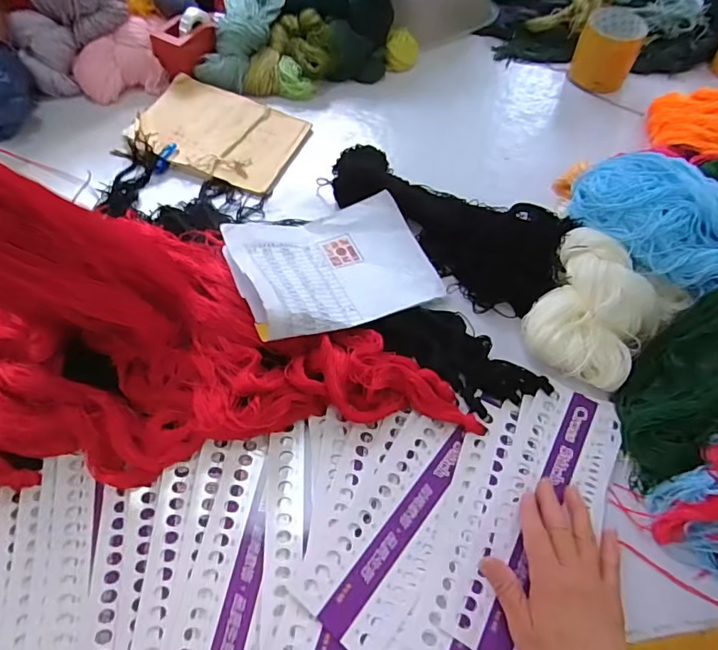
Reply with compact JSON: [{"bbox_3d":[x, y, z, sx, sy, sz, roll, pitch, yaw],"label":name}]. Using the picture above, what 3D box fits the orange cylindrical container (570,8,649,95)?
[{"bbox_3d":[0.372,-0.416,0.726,0.087,0.070,0.092,22,62,10],"label":"orange cylindrical container"}]

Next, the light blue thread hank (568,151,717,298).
[{"bbox_3d":[0.302,-0.108,0.480,0.101,0.052,0.172,-29,66,-17],"label":"light blue thread hank"}]

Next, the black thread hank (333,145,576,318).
[{"bbox_3d":[0.092,-0.128,0.562,0.298,0.050,0.114,33,63,16],"label":"black thread hank"}]

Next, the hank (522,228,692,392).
[{"bbox_3d":[0.234,-0.013,0.482,0.124,0.074,0.129,36,64,18],"label":"hank"}]

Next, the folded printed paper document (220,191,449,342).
[{"bbox_3d":[-0.025,-0.066,0.509,0.201,0.065,0.147,-23,62,-16],"label":"folded printed paper document"}]

